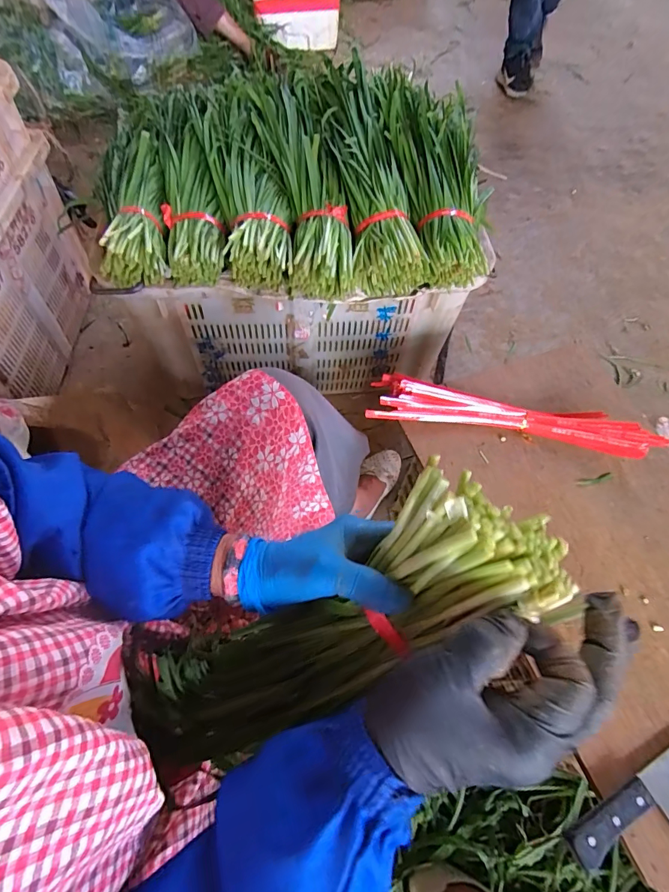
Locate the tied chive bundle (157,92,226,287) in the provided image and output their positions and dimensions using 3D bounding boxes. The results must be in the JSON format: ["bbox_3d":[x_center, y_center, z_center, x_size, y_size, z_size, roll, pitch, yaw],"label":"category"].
[{"bbox_3d":[-0.244,-0.437,0.699,0.097,0.054,0.379,-10,76,-8],"label":"tied chive bundle"}]

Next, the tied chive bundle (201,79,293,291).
[{"bbox_3d":[-0.144,-0.432,0.683,0.122,0.063,0.387,-9,76,-8],"label":"tied chive bundle"}]

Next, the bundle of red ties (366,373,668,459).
[{"bbox_3d":[0.247,-0.047,0.624,0.381,0.048,0.067,10,60,3],"label":"bundle of red ties"}]

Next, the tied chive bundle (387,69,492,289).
[{"bbox_3d":[0.181,-0.432,0.705,0.172,0.096,0.365,-6,80,-6],"label":"tied chive bundle"}]

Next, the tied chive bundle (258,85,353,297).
[{"bbox_3d":[-0.049,-0.426,0.688,0.113,0.069,0.403,-9,77,-8],"label":"tied chive bundle"}]

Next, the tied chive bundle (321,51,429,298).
[{"bbox_3d":[0.056,-0.443,0.690,0.120,0.080,0.405,-8,80,-7],"label":"tied chive bundle"}]

